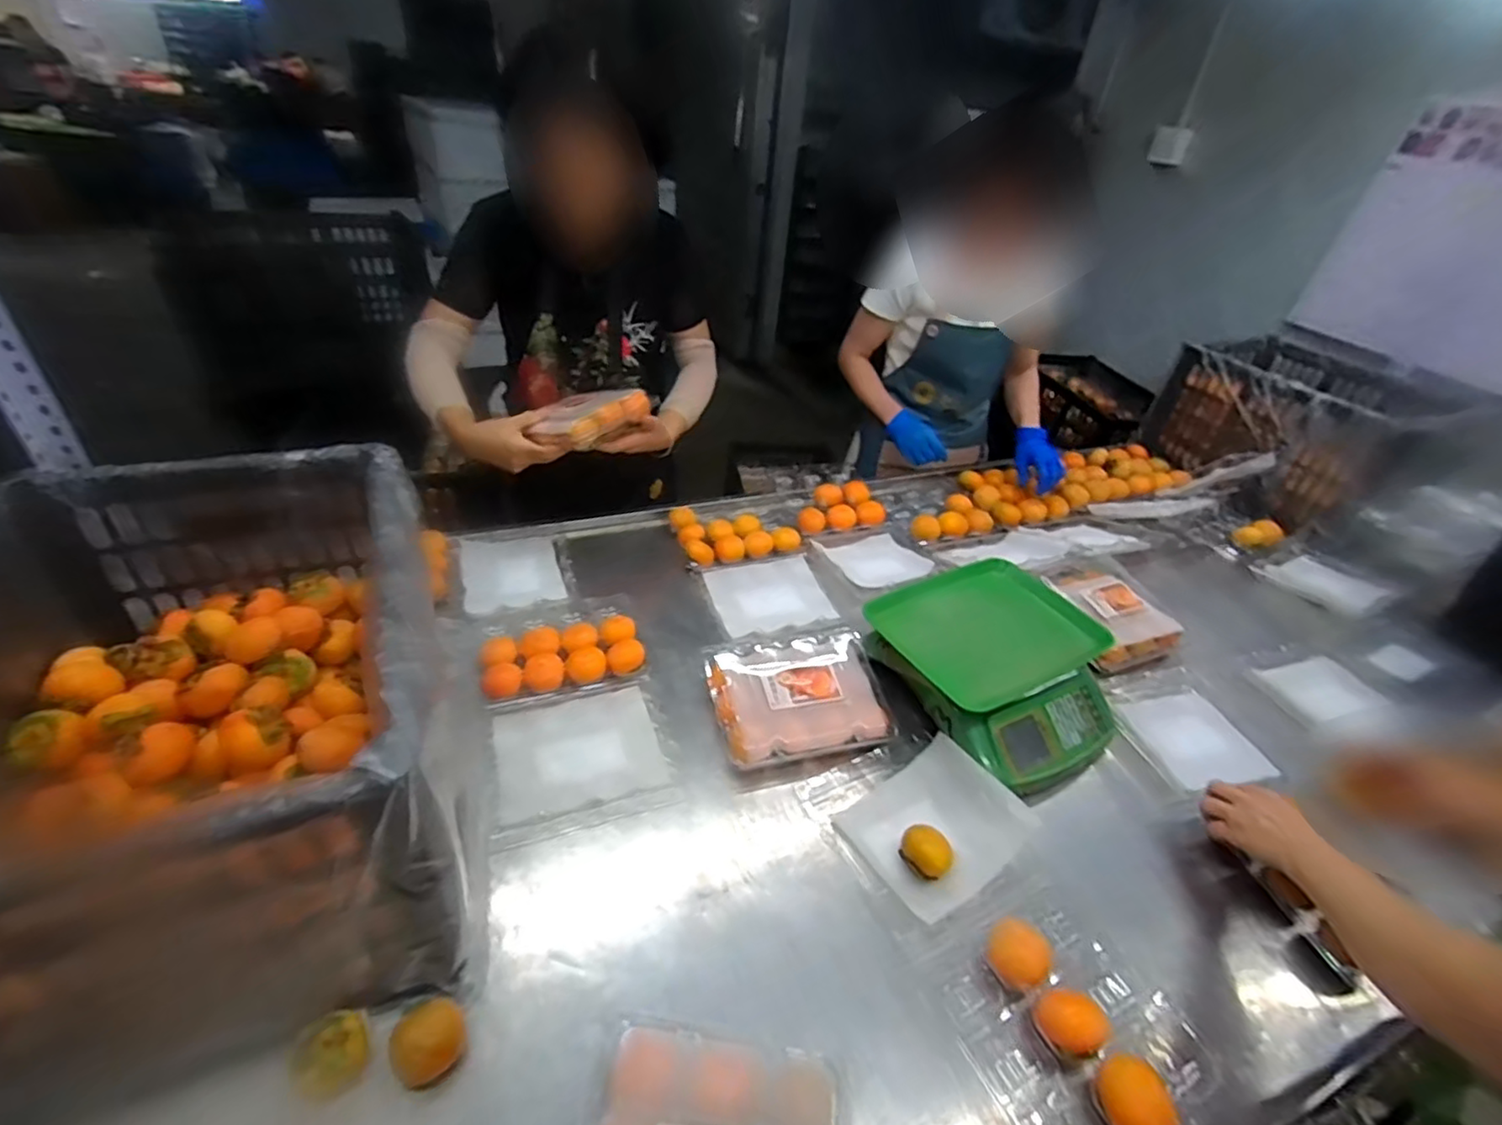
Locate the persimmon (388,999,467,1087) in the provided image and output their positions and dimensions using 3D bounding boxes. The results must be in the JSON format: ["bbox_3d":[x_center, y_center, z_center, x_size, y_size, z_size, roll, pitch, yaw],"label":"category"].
[{"bbox_3d":[-0.257,0.380,0.516,0.049,0.056,0.060,28,42,27],"label":"persimmon"}]

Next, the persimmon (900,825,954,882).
[{"bbox_3d":[0.190,0.314,0.697,0.057,0.043,0.046,21,39,20],"label":"persimmon"}]

